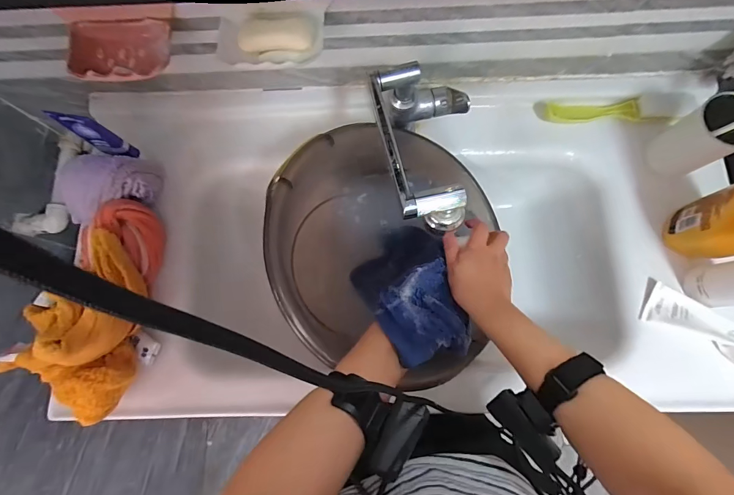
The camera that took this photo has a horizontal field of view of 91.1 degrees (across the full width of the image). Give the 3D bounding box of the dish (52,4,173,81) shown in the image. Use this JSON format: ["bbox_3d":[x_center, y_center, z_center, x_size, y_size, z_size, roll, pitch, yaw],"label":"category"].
[{"bbox_3d":[-0.314,-0.252,0.450,0.137,0.050,0.087,-2,77,1],"label":"dish"}]

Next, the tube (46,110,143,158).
[{"bbox_3d":[-0.390,-0.160,0.529,0.023,0.125,0.030,4,76,23],"label":"tube"}]

